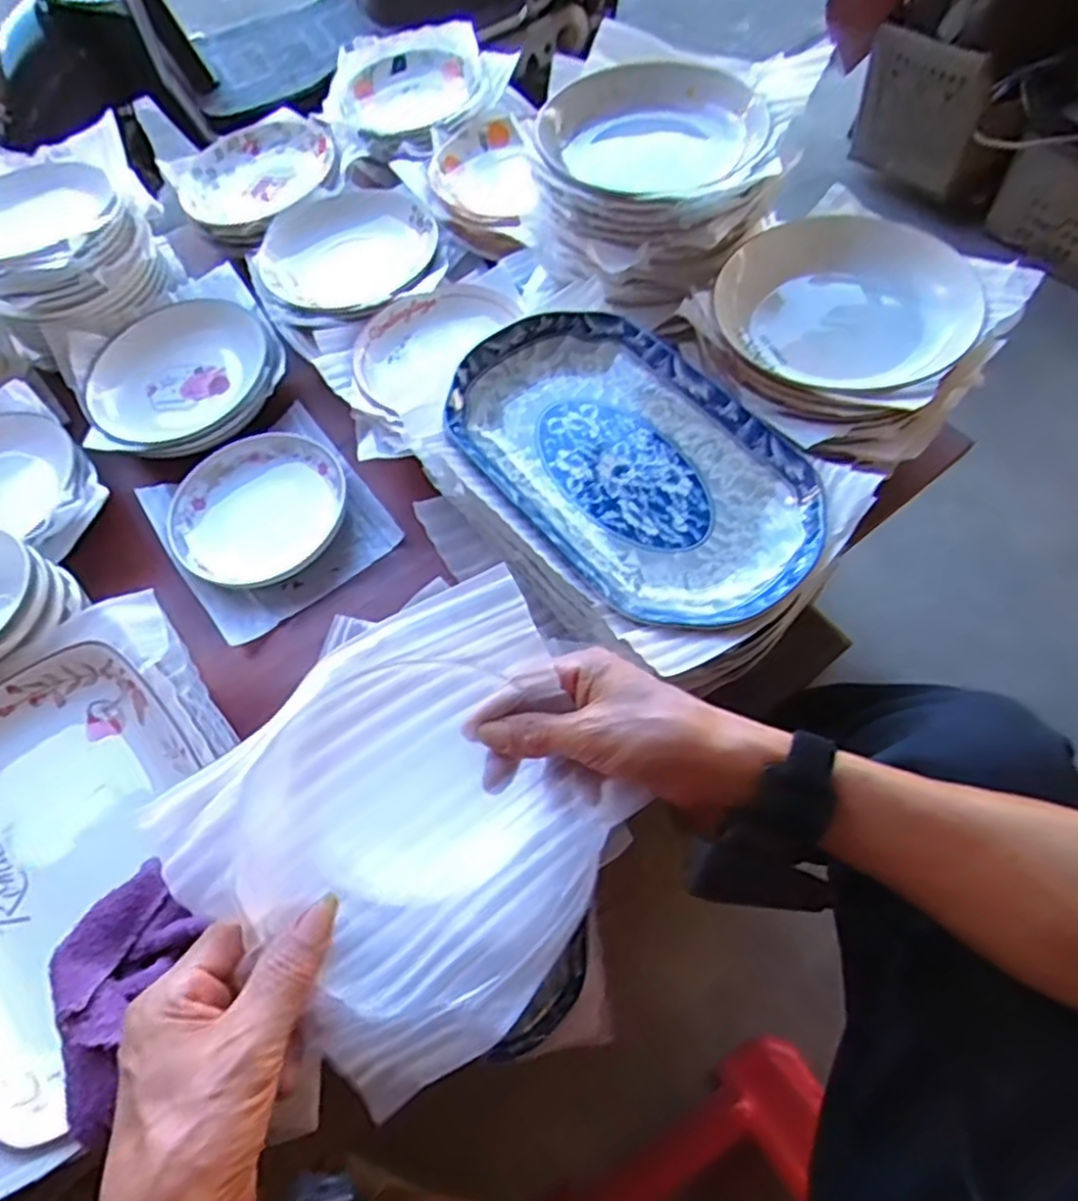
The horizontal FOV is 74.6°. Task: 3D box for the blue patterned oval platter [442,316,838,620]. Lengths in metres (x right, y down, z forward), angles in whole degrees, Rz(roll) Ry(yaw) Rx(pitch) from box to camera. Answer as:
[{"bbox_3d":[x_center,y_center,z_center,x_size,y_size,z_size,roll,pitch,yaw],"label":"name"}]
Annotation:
[{"bbox_3d":[0.065,-0.107,0.533,0.183,0.035,0.305,-37,67,-15],"label":"blue patterned oval platter"}]

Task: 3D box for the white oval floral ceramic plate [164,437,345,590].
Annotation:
[{"bbox_3d":[-0.279,-0.092,0.708,0.171,0.024,0.159,-18,63,-6],"label":"white oval floral ceramic plate"}]

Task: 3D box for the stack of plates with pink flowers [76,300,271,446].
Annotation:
[{"bbox_3d":[-0.392,-0.247,0.776,0.198,0.036,0.181,-28,65,-10],"label":"stack of plates with pink flowers"}]

